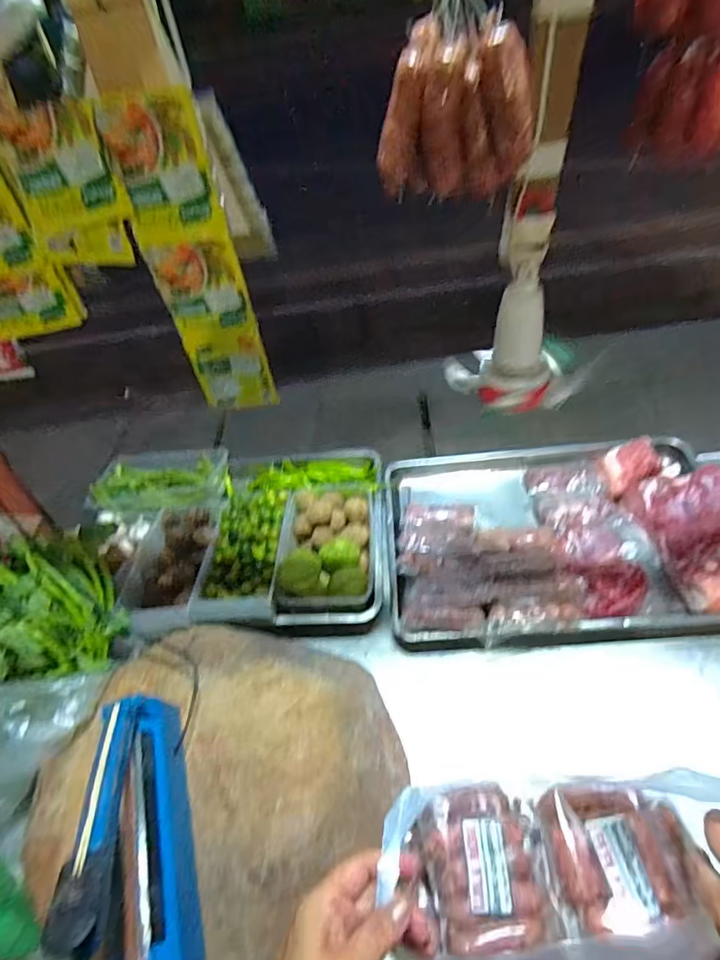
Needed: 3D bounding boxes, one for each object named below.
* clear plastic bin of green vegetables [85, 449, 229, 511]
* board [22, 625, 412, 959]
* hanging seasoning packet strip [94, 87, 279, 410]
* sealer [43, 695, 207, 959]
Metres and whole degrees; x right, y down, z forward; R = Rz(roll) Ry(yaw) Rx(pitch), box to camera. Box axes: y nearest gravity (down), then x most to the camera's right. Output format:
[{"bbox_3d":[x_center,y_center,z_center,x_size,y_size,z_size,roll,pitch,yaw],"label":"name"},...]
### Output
[{"bbox_3d":[-0.412,0.007,1.073,0.255,0.058,0.143,-5,47,4],"label":"clear plastic bin of green vegetables"},{"bbox_3d":[-0.173,0.373,0.657,0.402,0.054,0.374,-4,47,5],"label":"board"},{"bbox_3d":[-0.166,-0.205,0.544,0.088,0.325,0.023,-5,50,4],"label":"hanging seasoning packet strip"},{"bbox_3d":[-0.227,0.354,0.525,0.064,0.206,0.291,-17,48,-10],"label":"sealer"}]

